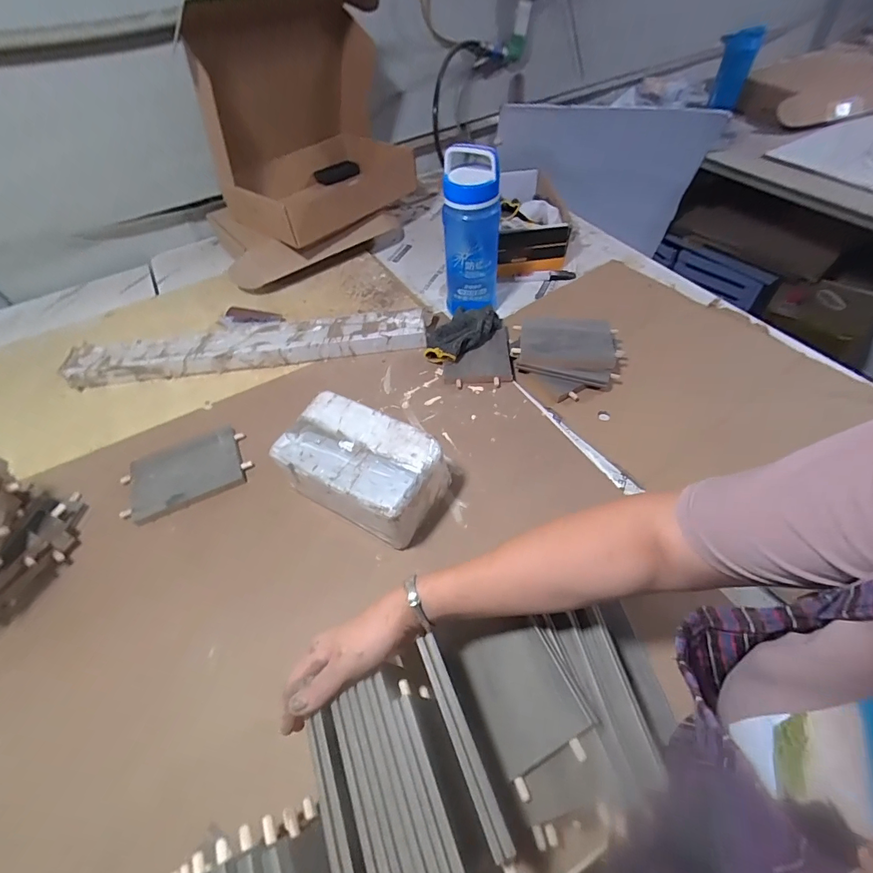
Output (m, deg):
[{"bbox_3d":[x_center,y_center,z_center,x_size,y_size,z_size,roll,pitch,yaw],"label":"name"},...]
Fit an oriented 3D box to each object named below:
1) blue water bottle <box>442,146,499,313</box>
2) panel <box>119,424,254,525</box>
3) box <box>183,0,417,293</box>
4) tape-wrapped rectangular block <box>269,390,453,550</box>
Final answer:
[{"bbox_3d":[0.062,-0.358,0.774,0.100,0.273,0.085,-2,53,3],"label":"blue water bottle"},{"bbox_3d":[-0.372,0.054,0.630,0.173,0.017,0.116,-23,59,-15],"label":"panel"},{"bbox_3d":[-0.286,-0.678,0.955,0.434,0.419,0.581,-6,53,0],"label":"box"},{"bbox_3d":[-0.097,0.050,0.566,0.206,0.109,0.133,25,59,22],"label":"tape-wrapped rectangular block"}]

